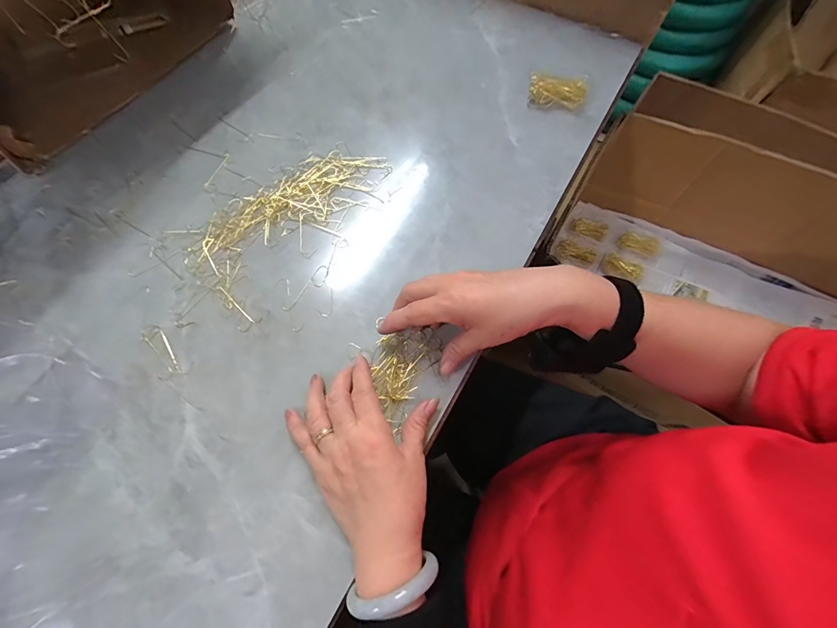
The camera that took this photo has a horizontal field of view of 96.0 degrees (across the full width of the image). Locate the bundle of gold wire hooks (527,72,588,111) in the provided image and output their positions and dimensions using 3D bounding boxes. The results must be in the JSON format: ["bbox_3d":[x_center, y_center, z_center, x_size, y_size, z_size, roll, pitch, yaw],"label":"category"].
[{"bbox_3d":[0.184,-0.294,0.494,0.076,0.026,0.036,2,66,0],"label":"bundle of gold wire hooks"}]

